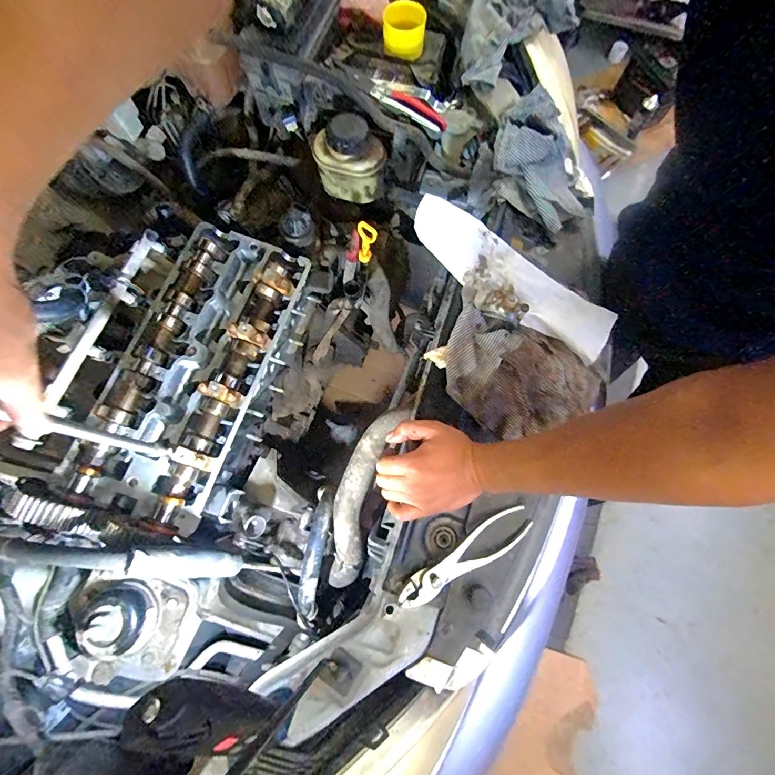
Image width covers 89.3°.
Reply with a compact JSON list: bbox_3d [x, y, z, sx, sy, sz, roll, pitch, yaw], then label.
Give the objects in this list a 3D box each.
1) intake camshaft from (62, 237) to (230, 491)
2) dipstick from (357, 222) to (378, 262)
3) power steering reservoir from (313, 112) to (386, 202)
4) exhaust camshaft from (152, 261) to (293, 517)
[{"bbox_3d":[-0.342,-0.049,0.567,0.045,0.033,0.394,19,74,5],"label":"intake camshaft"},{"bbox_3d":[-0.031,-0.225,0.609,0.031,0.080,0.015,3,74,0],"label":"dipstick"},{"bbox_3d":[-0.061,-0.382,0.665,0.098,0.108,0.101,-38,77,-11],"label":"power steering reservoir"},{"bbox_3d":[-0.230,-0.016,0.565,0.068,0.047,0.406,17,74,4],"label":"exhaust camshaft"}]

